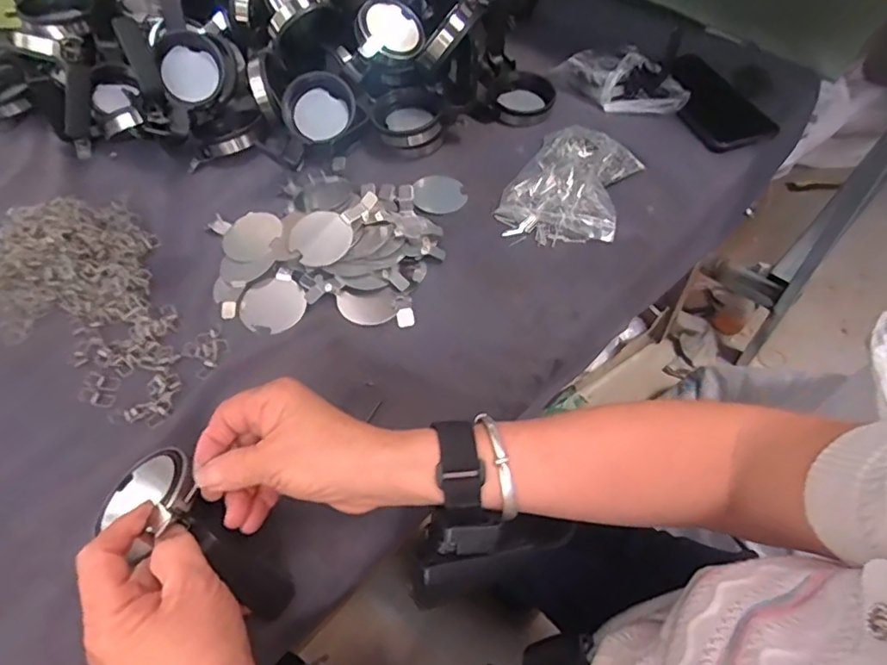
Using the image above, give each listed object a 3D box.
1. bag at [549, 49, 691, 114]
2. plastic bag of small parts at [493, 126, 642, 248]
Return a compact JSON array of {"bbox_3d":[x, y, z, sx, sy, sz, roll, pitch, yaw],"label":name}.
[{"bbox_3d":[0.194,-0.278,0.637,0.148,0.039,0.056,29,60,19],"label":"bag"},{"bbox_3d":[0.120,-0.143,0.544,0.109,0.034,0.143,19,57,14],"label":"plastic bag of small parts"}]

